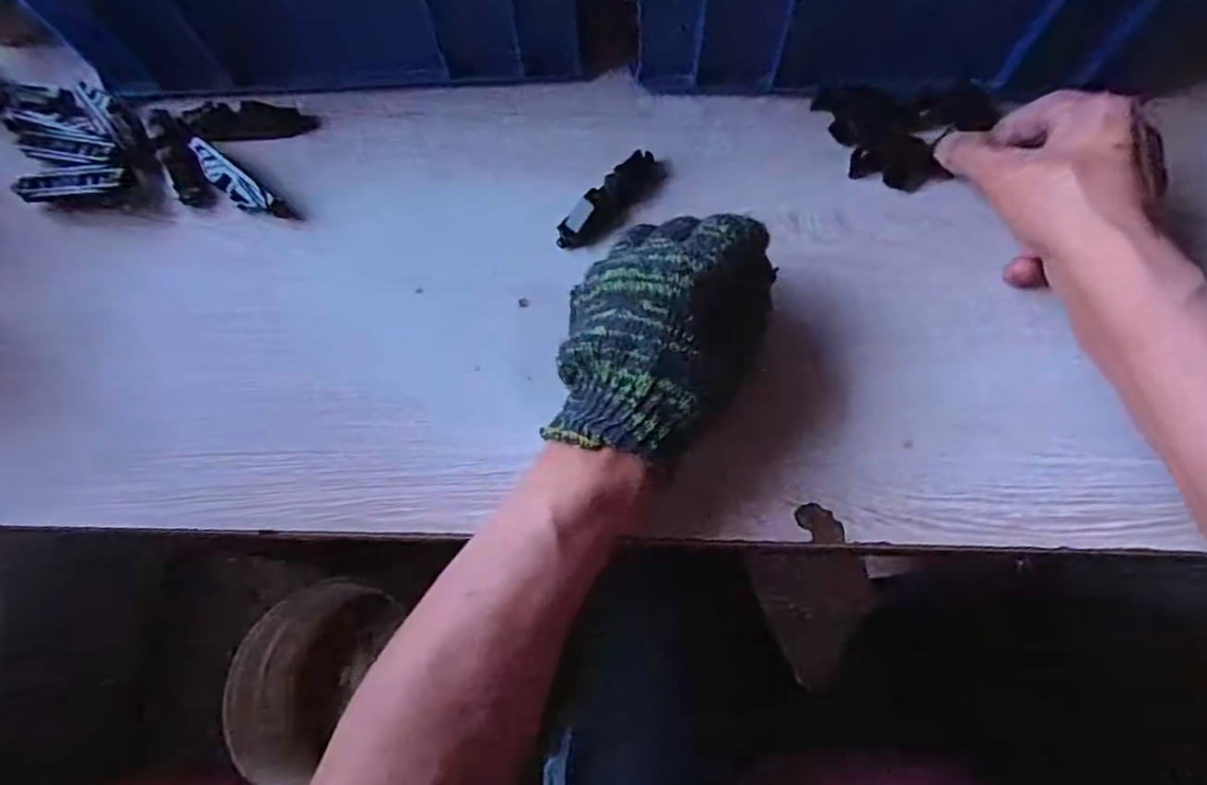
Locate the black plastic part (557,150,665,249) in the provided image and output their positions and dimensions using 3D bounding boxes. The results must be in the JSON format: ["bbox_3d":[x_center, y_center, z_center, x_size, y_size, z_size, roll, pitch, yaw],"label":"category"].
[{"bbox_3d":[0.006,-0.119,0.407,0.023,0.012,0.081,40,77,13],"label":"black plastic part"}]

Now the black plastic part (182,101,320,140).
[{"bbox_3d":[-0.235,-0.180,0.437,0.082,0.010,0.028,-5,72,0],"label":"black plastic part"}]

